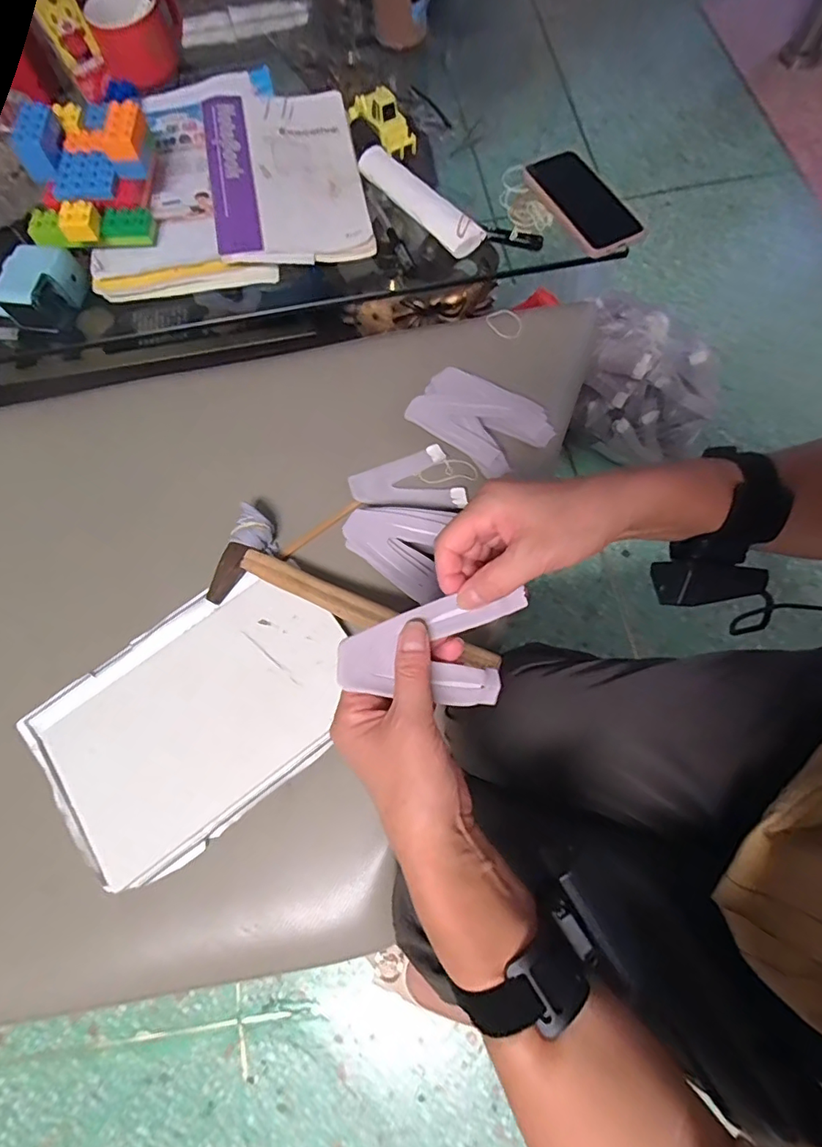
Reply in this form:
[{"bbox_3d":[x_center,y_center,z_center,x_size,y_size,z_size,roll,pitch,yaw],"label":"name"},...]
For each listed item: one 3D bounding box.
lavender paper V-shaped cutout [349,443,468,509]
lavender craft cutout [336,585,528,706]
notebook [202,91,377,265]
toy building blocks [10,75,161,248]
[{"bbox_3d":[-0.005,-0.093,0.570,0.109,0.009,0.078,-21,71,-4],"label":"lavender paper V-shaped cutout"},{"bbox_3d":[0.012,0.043,0.320,0.110,0.012,0.071,6,92,-16],"label":"lavender craft cutout"},{"bbox_3d":[-0.153,-0.493,0.644,0.175,0.011,0.273,-8,73,-10],"label":"notebook"},{"bbox_3d":[-0.367,-0.462,0.598,0.135,0.075,0.196,-3,71,2],"label":"toy building blocks"}]

